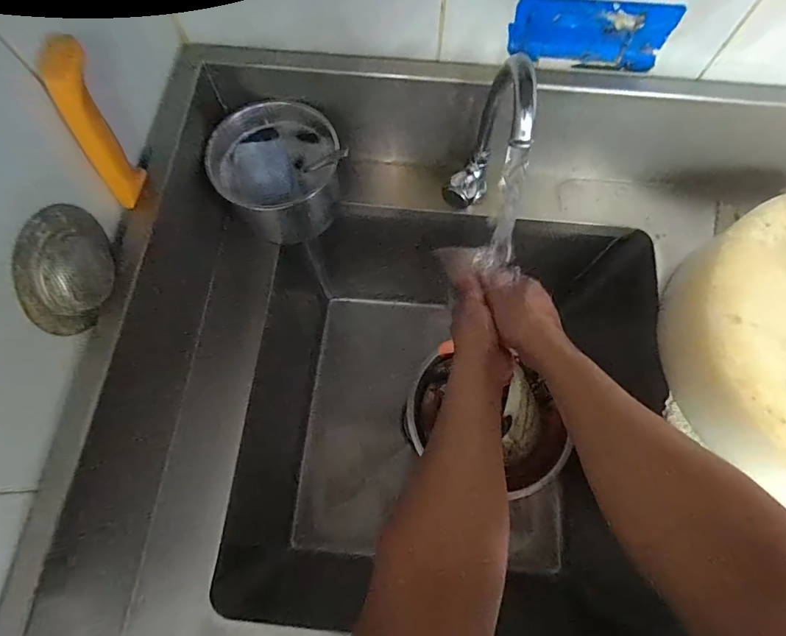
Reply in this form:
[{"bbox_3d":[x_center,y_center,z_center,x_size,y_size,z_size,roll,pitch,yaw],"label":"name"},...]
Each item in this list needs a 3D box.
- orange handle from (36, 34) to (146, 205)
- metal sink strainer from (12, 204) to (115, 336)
[{"bbox_3d":[-0.258,-0.161,0.379,0.025,0.139,0.034,1,50,1],"label":"orange handle"},{"bbox_3d":[-0.272,-0.046,0.368,0.028,0.076,0.109,0,71,0],"label":"metal sink strainer"}]

